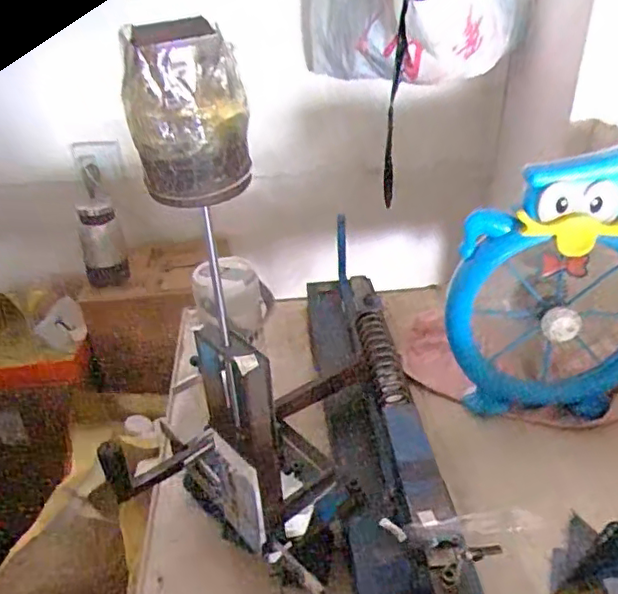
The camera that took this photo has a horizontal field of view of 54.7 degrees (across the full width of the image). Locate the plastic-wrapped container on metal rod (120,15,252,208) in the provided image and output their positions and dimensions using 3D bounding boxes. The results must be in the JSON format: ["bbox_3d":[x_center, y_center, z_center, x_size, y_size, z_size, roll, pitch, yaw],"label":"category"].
[{"bbox_3d":[-0.064,-0.095,0.313,0.059,0.082,0.054,-13,34,-15],"label":"plastic-wrapped container on metal rod"}]

